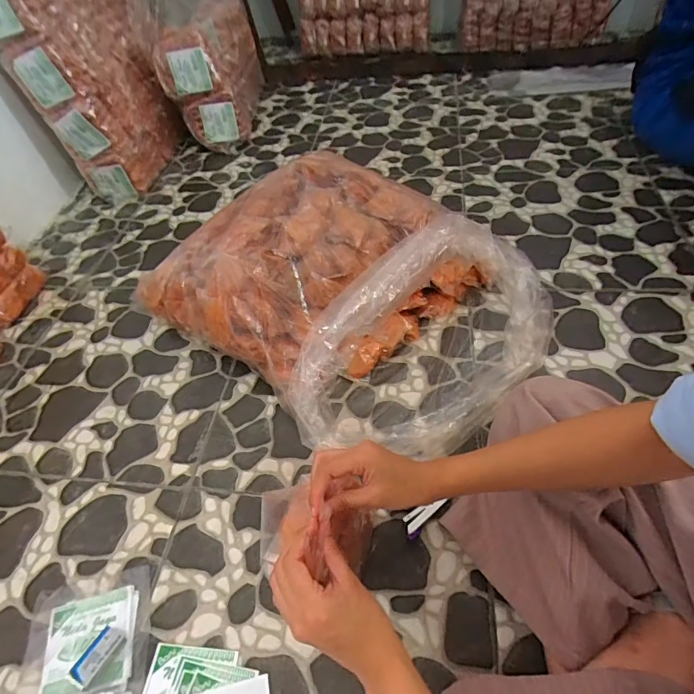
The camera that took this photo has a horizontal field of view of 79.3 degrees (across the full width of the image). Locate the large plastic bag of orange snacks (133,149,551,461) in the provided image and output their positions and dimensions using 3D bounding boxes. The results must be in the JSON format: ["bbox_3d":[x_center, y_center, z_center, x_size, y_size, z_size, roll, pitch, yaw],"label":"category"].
[{"bbox_3d":[-0.001,-0.093,0.683,0.571,0.189,0.449,36,63,29],"label":"large plastic bag of orange snacks"}]

